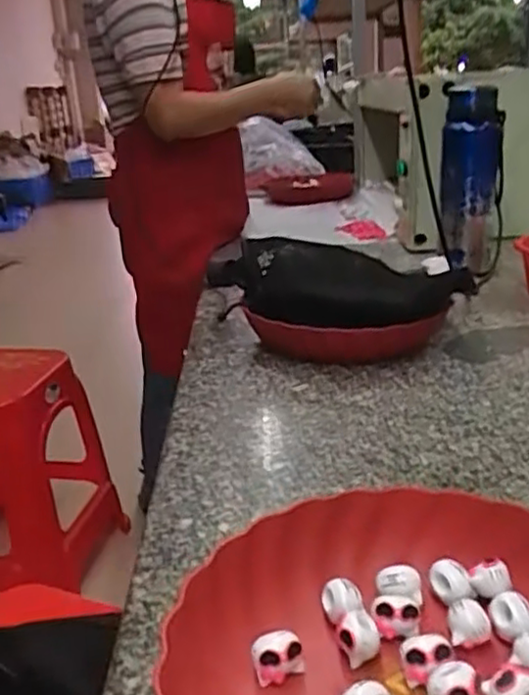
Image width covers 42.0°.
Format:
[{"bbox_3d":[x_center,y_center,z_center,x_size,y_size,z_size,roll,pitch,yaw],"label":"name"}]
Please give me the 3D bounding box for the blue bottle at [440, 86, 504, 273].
[{"bbox_3d":[0.290,-0.227,0.978,0.078,0.251,0.072,3,22,14],"label":"blue bottle"}]

